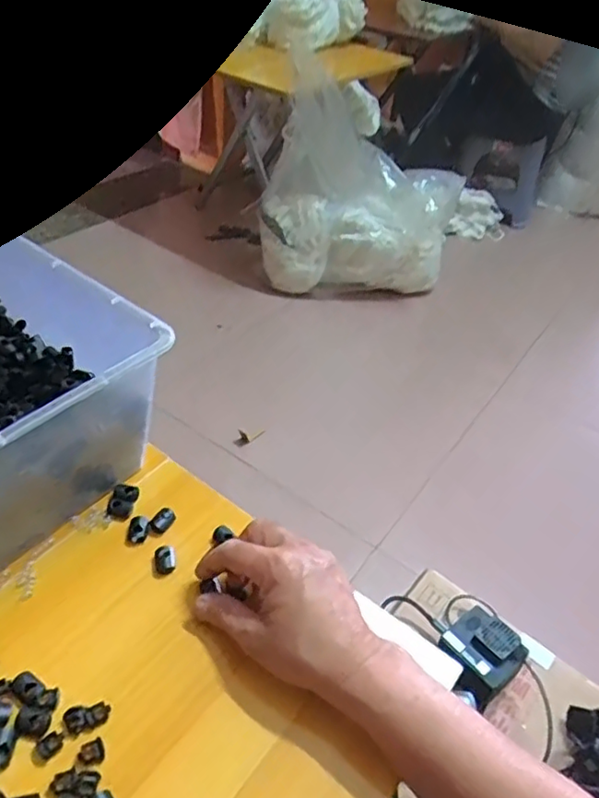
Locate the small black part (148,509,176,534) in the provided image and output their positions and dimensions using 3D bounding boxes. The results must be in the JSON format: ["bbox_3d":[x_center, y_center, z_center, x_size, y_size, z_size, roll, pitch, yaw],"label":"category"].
[{"bbox_3d":[-0.113,0.101,0.499,0.015,0.007,0.022,25,45,19],"label":"small black part"}]

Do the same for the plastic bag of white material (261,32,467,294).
[{"bbox_3d":[0.178,-0.545,1.566,0.535,0.508,0.269,5,42,-2],"label":"plastic bag of white material"}]

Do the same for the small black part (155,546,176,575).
[{"bbox_3d":[-0.106,0.126,0.474,0.016,0.007,0.023,-7,44,-15],"label":"small black part"}]

